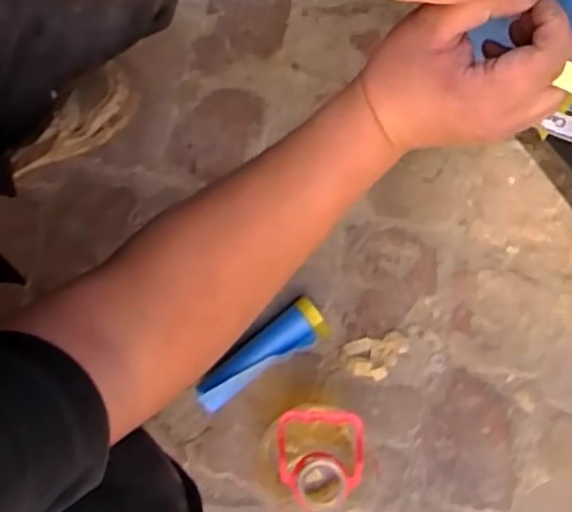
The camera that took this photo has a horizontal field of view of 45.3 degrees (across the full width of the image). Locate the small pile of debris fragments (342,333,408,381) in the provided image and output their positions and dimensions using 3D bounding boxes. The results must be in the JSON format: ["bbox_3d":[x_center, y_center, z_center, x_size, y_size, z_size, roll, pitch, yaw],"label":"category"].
[{"bbox_3d":[0.104,0.113,0.769,0.070,0.008,0.046,-11,79,-1],"label":"small pile of debris fragments"}]

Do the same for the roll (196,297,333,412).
[{"bbox_3d":[-0.027,0.112,0.762,0.161,0.037,0.051,-36,80,-6],"label":"roll"}]

